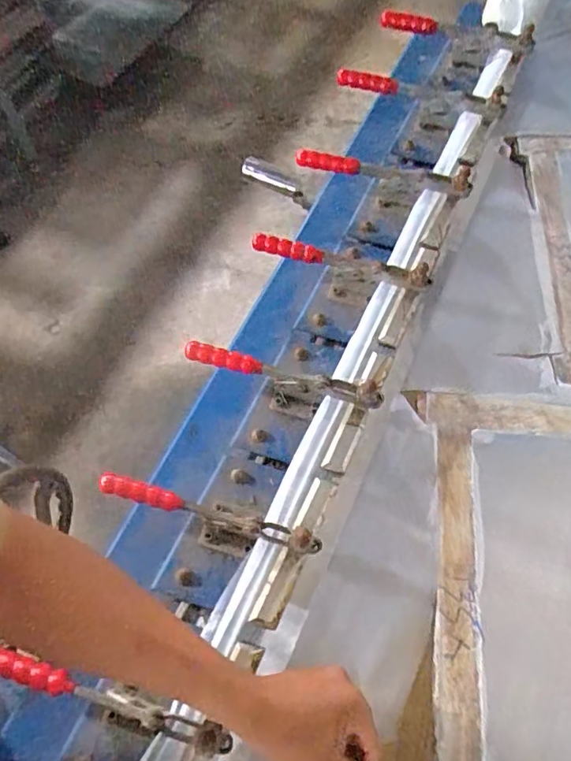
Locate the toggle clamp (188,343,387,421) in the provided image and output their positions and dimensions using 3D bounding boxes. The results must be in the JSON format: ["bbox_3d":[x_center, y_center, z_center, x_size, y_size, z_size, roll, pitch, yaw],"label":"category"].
[{"bbox_3d":[-0.004,0.007,0.583,0.205,0.066,0.037,12,64,6],"label":"toggle clamp"}]

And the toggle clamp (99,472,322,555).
[{"bbox_3d":[-0.071,0.130,0.520,0.206,0.060,0.041,16,64,8],"label":"toggle clamp"}]

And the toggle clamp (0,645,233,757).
[{"bbox_3d":[-0.147,0.268,0.456,0.212,0.058,0.029,17,64,8],"label":"toggle clamp"}]

